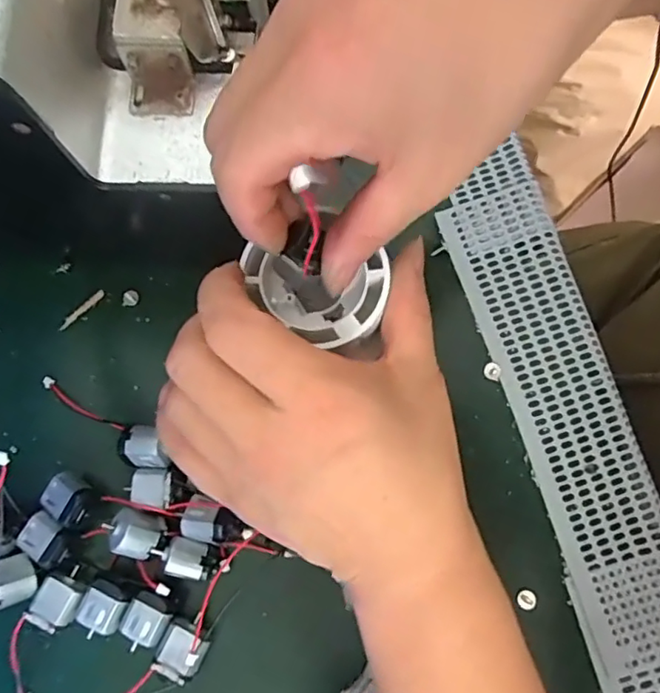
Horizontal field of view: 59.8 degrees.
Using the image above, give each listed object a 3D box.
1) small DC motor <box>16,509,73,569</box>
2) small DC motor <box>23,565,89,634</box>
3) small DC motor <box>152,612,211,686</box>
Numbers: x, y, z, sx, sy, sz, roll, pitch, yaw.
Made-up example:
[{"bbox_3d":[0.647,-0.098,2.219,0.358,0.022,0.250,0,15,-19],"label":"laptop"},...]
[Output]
[{"bbox_3d":[-0.127,0.087,0.260,0.024,0.013,0.019,35,81,9],"label":"small DC motor"},{"bbox_3d":[-0.119,0.112,0.257,0.019,0.015,0.025,26,79,7],"label":"small DC motor"},{"bbox_3d":[-0.063,0.130,0.247,0.020,0.014,0.025,25,79,7],"label":"small DC motor"}]

